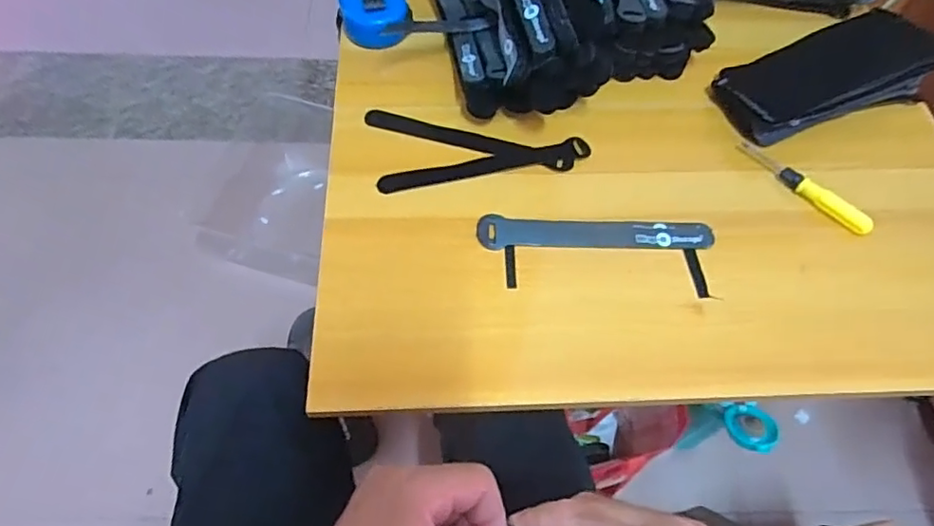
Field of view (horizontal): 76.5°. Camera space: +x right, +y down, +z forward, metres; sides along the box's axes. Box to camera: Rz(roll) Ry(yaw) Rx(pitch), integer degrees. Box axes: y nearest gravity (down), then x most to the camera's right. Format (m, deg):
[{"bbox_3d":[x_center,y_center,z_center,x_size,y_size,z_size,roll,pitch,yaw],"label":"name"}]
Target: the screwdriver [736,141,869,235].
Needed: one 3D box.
[{"bbox_3d":[0.302,-0.069,0.532,0.012,0.014,0.129,-39,68,-21],"label":"screwdriver"}]

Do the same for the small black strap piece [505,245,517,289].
[{"bbox_3d":[0.037,0.003,0.492,0.008,0.004,0.039,0,60,-2],"label":"small black strap piece"}]

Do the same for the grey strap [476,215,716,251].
[{"bbox_3d":[0.110,-0.024,0.508,0.197,0.008,0.029,2,60,-1],"label":"grey strap"}]

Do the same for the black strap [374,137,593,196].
[{"bbox_3d":[0.017,-0.089,0.539,0.193,0.006,0.022,-12,61,-8],"label":"black strap"}]

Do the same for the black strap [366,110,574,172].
[{"bbox_3d":[0.002,-0.115,0.556,0.194,0.009,0.024,14,53,7],"label":"black strap"}]

